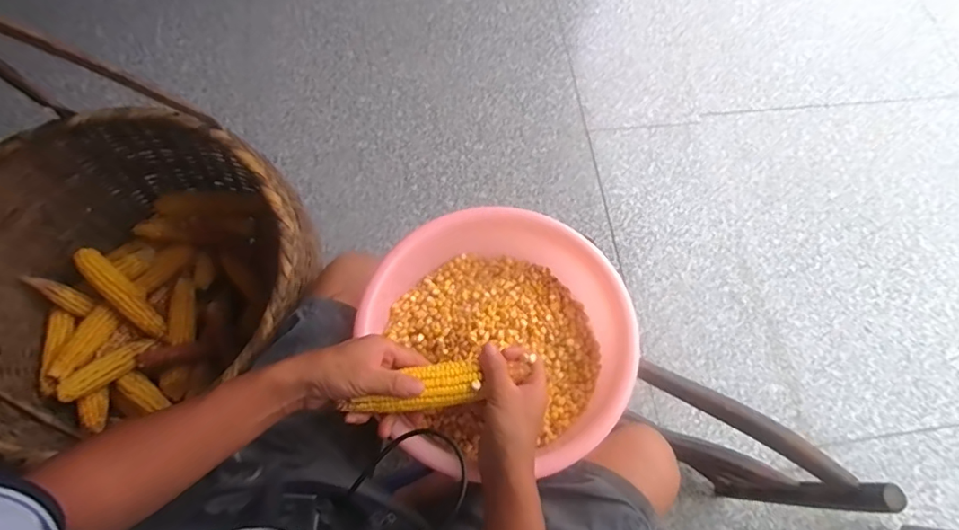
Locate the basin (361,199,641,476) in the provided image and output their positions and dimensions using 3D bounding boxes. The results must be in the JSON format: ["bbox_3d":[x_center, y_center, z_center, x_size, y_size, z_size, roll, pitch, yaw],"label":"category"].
[{"bbox_3d":[0.037,0.075,0.623,0.318,0.096,0.314,-28,73,-12],"label":"basin"}]

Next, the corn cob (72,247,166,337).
[{"bbox_3d":[-0.593,0.050,0.856,0.037,0.050,0.180,-42,103,-15],"label":"corn cob"}]

